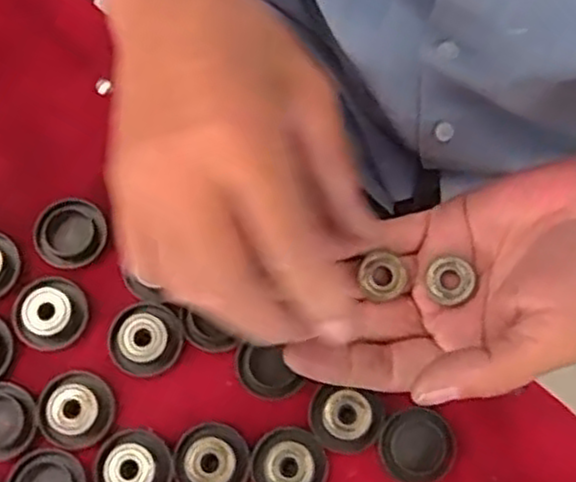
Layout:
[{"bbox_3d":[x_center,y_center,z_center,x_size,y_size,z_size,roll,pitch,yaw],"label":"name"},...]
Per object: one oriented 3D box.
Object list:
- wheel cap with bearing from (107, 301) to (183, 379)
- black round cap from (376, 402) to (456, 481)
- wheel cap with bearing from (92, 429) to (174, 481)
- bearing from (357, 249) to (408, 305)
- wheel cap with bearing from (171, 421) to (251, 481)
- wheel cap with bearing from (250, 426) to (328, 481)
[{"bbox_3d":[-0.065,0.044,0.334,0.033,0.009,0.033,0,74,-2],"label":"wheel cap with bearing"},{"bbox_3d":[0.056,0.090,0.326,0.032,0.009,0.032,0,74,-2],"label":"black round cap"},{"bbox_3d":[-0.067,0.098,0.319,0.033,0.007,0.032,0,74,-2],"label":"wheel cap with bearing"},{"bbox_3d":[0.040,0.015,0.322,0.020,0.007,0.020,29,75,6],"label":"bearing"},{"bbox_3d":[-0.033,0.096,0.322,0.033,0.005,0.032,0,74,-2],"label":"wheel cap with bearing"},{"bbox_3d":[0.000,0.098,0.323,0.032,0.005,0.033,0,74,-2],"label":"wheel cap with bearing"}]

